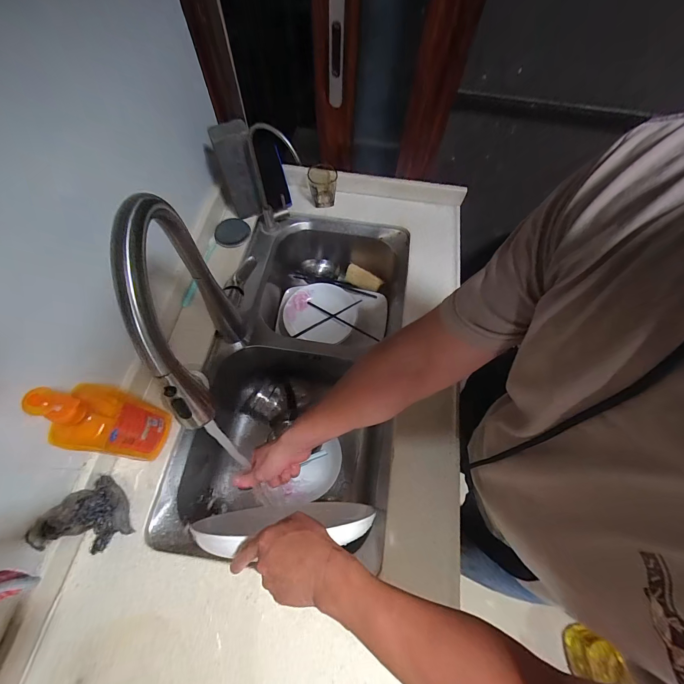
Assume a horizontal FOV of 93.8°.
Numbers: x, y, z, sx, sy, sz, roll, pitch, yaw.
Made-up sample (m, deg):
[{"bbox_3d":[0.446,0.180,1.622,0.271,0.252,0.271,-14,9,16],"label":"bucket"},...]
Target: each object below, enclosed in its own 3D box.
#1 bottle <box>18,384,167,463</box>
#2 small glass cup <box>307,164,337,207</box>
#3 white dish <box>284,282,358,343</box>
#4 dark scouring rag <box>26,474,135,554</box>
[{"bbox_3d":[-0.335,0.116,0.469,0.049,0.229,0.090,10,66,2],"label":"bottle"},{"bbox_3d":[-0.049,-0.399,0.818,0.069,0.073,0.066,1,66,-2],"label":"small glass cup"},{"bbox_3d":[-0.059,-0.076,0.862,0.189,0.061,0.166,1,66,-1],"label":"white dish"},{"bbox_3d":[-0.391,0.264,0.484,0.075,0.094,0.098,-21,68,-11],"label":"dark scouring rag"}]

